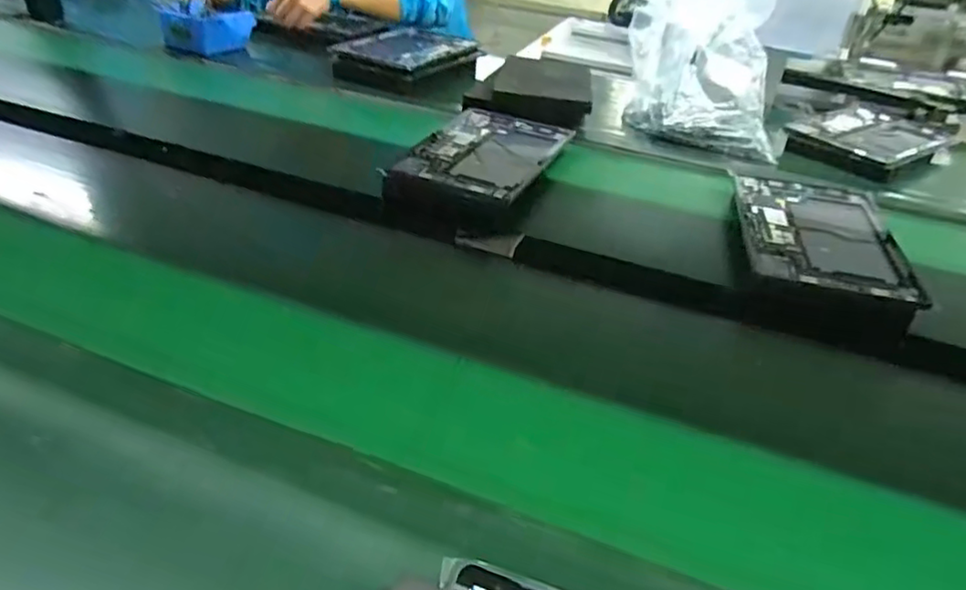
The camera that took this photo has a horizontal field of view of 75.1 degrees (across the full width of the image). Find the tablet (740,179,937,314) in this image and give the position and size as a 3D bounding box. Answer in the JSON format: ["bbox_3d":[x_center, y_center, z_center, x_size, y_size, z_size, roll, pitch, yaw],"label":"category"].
[{"bbox_3d":[0.384,-0.076,0.726,0.168,0.017,0.246,11,36,8],"label":"tablet"}]

